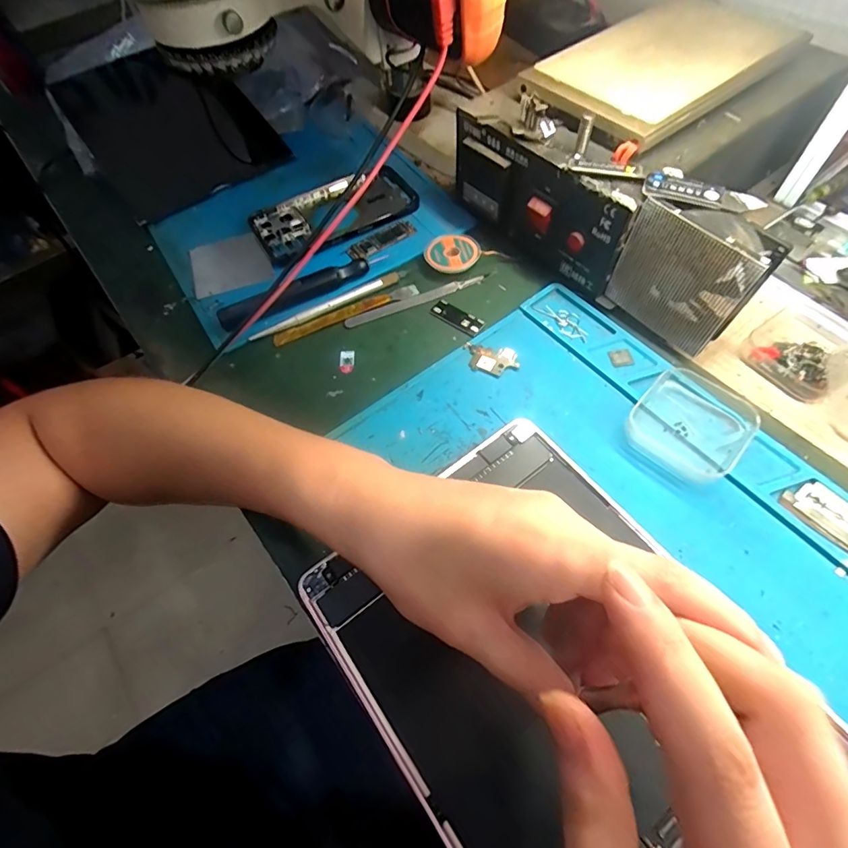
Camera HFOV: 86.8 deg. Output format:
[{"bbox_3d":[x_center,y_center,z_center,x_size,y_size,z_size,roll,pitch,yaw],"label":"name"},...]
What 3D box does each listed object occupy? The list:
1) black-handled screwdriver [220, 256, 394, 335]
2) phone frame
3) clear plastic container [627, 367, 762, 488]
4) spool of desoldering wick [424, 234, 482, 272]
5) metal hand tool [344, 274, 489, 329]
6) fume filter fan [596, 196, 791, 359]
[{"bbox_3d":[-0.095,-0.106,0.357,0.136,0.018,0.017,-26,62,-10],"label":"black-handled screwdriver"},{"bbox_3d":[-0.080,-0.194,0.412,0.147,0.012,0.078,-27,62,-11],"label":"phone frame"},{"bbox_3d":[0.167,0.000,0.282,0.063,0.019,0.063,39,70,23],"label":"clear plastic container"},{"bbox_3d":[0.024,-0.142,0.376,0.044,0.012,0.037,-15,61,-4],"label":"spool of desoldering wick"},{"bbox_3d":[-0.006,-0.101,0.363,0.120,0.004,0.013,-22,61,-8],"label":"metal hand tool"},{"bbox_3d":[0.169,-0.096,0.295,0.025,0.085,0.082,-42,66,-18],"label":"fume filter fan"}]

